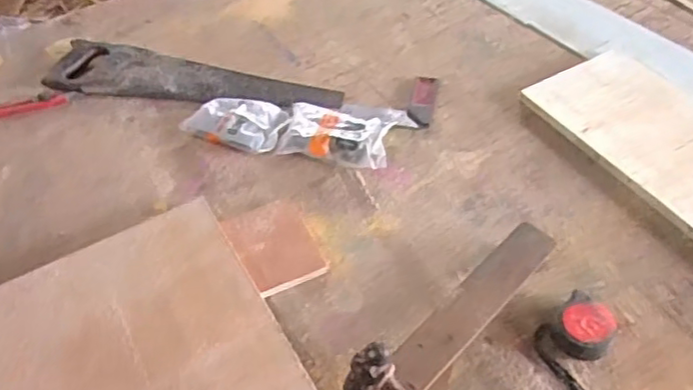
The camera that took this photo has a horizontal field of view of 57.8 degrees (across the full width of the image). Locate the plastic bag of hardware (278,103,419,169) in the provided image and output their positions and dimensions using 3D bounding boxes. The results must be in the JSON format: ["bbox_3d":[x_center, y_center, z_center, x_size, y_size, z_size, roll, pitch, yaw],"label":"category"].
[{"bbox_3d":[0.001,-0.103,0.974,0.184,0.026,0.123,6,45,9],"label":"plastic bag of hardware"}]

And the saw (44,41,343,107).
[{"bbox_3d":[-0.263,-0.198,1.074,0.514,0.022,0.111,10,49,10],"label":"saw"}]

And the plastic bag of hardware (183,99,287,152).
[{"bbox_3d":[-0.176,-0.122,1.001,0.166,0.030,0.099,18,48,20],"label":"plastic bag of hardware"}]

